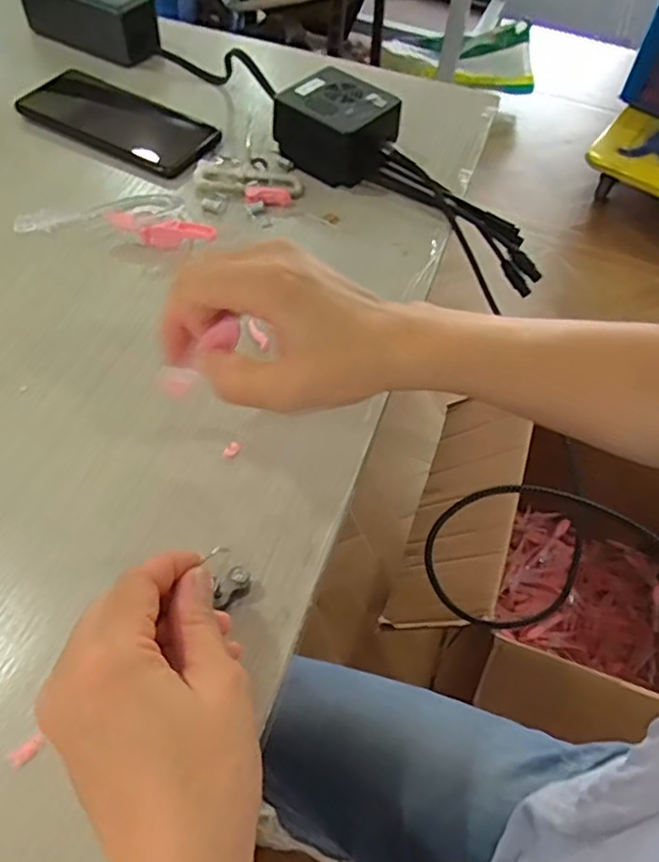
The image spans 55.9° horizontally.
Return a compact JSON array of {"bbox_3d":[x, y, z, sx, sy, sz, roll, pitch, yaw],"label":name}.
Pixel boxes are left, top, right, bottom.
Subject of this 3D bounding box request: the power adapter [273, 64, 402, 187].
[{"bbox_3d":[0.008,-0.245,0.503,0.086,0.052,0.070,32,59,16],"label":"power adapter"}]

